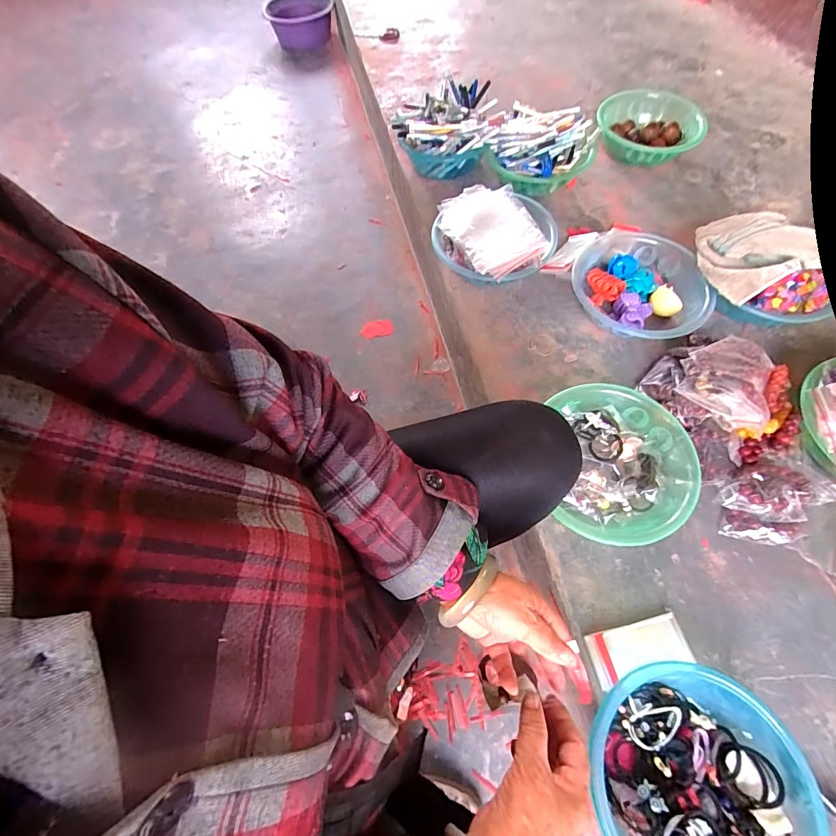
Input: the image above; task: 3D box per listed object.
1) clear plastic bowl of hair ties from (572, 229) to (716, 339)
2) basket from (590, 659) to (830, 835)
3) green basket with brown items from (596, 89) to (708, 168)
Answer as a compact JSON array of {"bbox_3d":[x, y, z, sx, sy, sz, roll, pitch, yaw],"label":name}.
[{"bbox_3d":[0.405,-0.237,0.735,0.232,0.079,0.212,31,69,16],"label":"clear plastic bowl of hair ties"},{"bbox_3d":[0.301,0.405,0.440,0.220,0.080,0.219,-1,64,2],"label":"basket"},{"bbox_3d":[0.531,-0.667,0.930,0.229,0.080,0.182,0,64,2],"label":"green basket with brown items"}]

